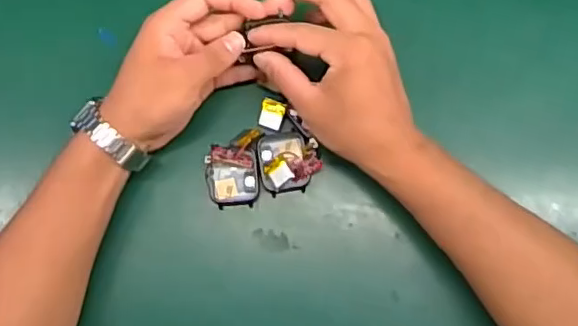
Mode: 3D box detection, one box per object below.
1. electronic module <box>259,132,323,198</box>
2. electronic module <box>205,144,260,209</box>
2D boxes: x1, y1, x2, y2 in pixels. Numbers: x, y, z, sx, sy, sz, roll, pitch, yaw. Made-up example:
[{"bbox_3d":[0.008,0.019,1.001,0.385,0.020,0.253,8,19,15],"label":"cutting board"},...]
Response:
[{"bbox_3d":[0.000,-0.002,0.441,0.045,0.019,0.045,-9,81,-1],"label":"electronic module"},{"bbox_3d":[-0.042,0.010,0.441,0.039,0.017,0.043,0,81,1],"label":"electronic module"}]

